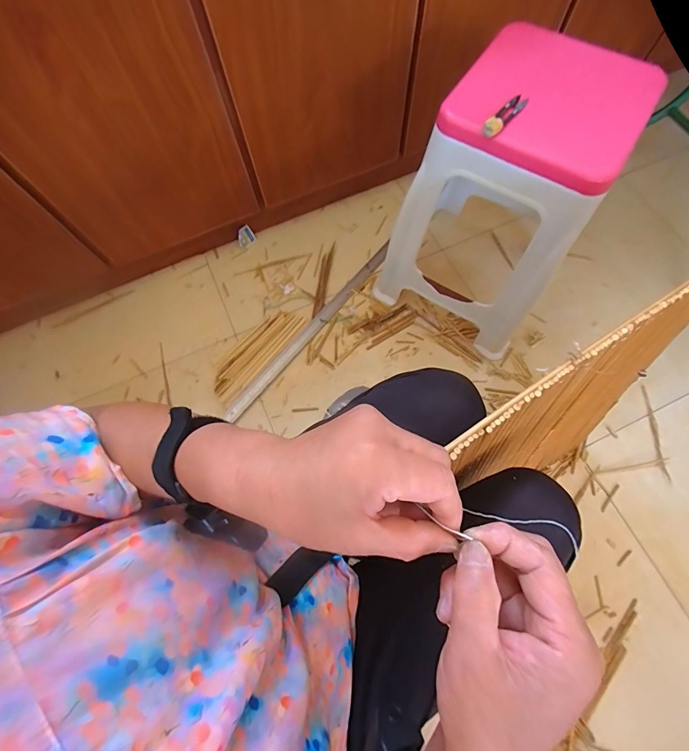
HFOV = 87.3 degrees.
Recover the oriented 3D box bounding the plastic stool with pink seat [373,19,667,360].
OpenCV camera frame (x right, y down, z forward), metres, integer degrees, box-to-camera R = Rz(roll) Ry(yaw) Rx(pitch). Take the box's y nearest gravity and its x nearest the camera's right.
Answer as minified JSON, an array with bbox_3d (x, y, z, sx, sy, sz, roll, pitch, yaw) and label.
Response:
[{"bbox_3d":[0.278,-0.306,0.695,0.303,0.427,0.299,30,76,10],"label":"plastic stool with pink seat"}]

